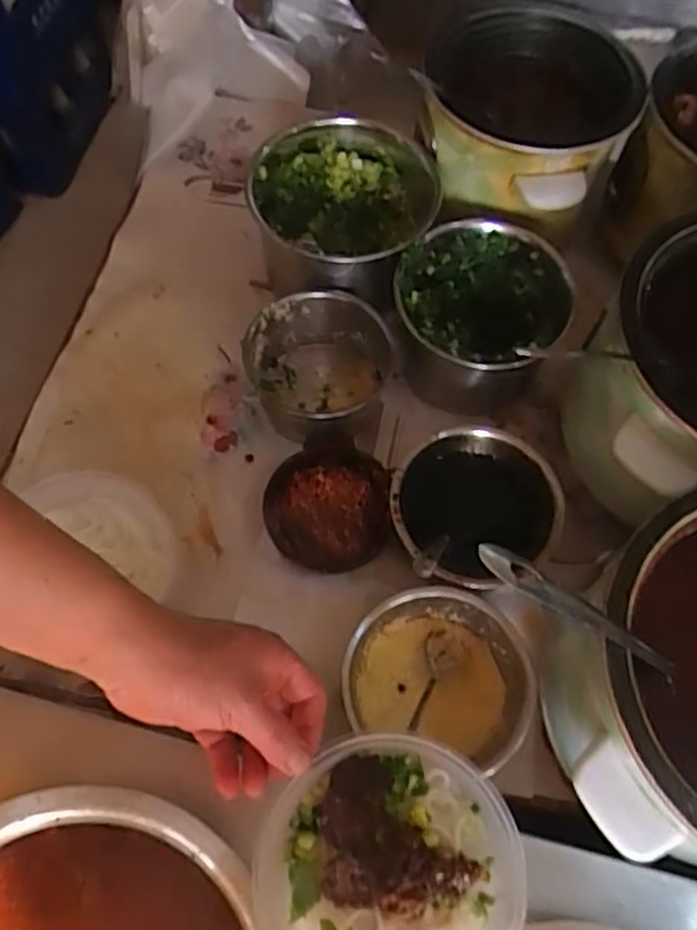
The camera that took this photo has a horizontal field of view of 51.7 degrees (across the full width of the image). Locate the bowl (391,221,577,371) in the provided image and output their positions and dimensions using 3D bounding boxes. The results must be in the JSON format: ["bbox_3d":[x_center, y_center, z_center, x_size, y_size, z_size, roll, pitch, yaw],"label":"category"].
[{"bbox_3d":[0.116,-0.137,0.665,0.145,0.101,0.139,1,65,-2],"label":"bowl"}]

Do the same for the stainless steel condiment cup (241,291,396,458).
[{"bbox_3d":[-0.029,-0.087,0.664,0.130,0.067,0.130,1,65,-2],"label":"stainless steel condiment cup"}]

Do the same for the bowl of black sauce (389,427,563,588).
[{"bbox_3d":[0.097,0.037,0.594,0.130,0.067,0.120,1,65,-2],"label":"bowl of black sauce"}]

